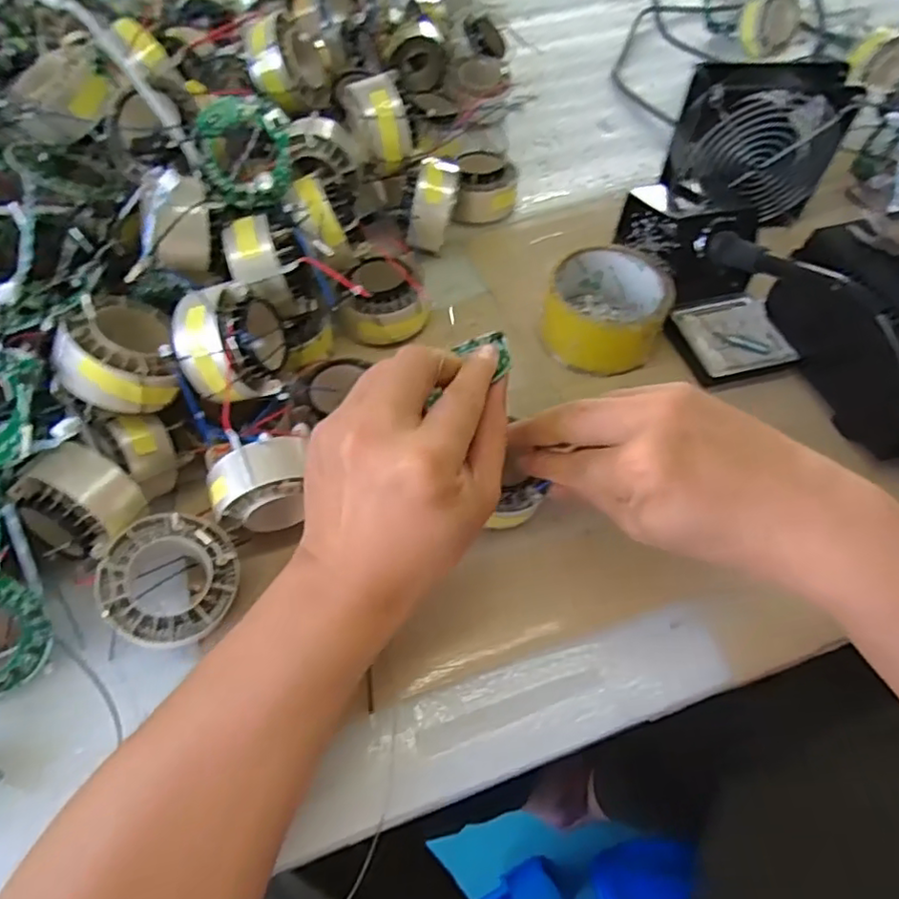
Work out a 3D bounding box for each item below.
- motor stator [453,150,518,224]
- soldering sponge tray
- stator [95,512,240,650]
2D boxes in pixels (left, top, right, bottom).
[{"bbox_3d":[0.032,-0.231,0.547,0.054,0.039,0.055,0,56,1],"label":"motor stator"},{"bbox_3d":[0.202,-0.081,0.451,0.071,0.016,0.069,-18,58,-10],"label":"soldering sponge tray"},{"bbox_3d":[-0.145,0.067,0.325,0.066,0.015,0.067,-2,72,-22],"label":"stator"}]

